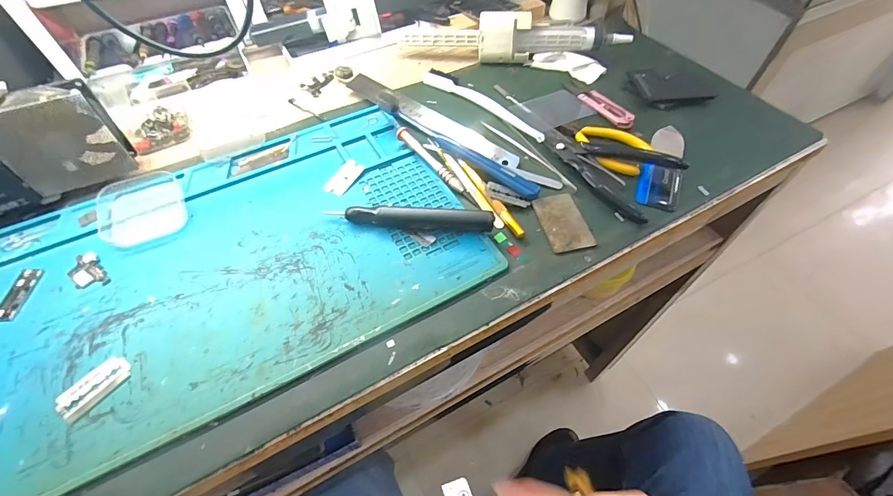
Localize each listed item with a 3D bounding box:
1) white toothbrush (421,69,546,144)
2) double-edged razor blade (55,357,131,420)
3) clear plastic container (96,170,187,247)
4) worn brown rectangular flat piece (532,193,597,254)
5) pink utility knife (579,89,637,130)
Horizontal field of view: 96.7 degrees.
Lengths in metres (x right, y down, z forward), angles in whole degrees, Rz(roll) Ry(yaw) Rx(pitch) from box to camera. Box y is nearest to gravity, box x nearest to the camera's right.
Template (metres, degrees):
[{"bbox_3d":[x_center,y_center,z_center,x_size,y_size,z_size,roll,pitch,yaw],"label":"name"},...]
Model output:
[{"bbox_3d":[0.041,-0.160,0.437,0.172,0.011,0.026,38,63,24],"label":"white toothbrush"},{"bbox_3d":[-0.235,0.091,0.265,0.023,0.004,0.042,34,61,22],"label":"double-edged razor blade"},{"bbox_3d":[-0.267,-0.035,0.347,0.063,0.019,0.070,-24,58,-16],"label":"clear plastic container"},{"bbox_3d":[0.100,-0.024,0.341,0.037,0.004,0.059,-10,55,-7],"label":"worn brown rectangular flat piece"},{"bbox_3d":[0.175,-0.155,0.433,0.023,0.008,0.071,-24,58,-16],"label":"pink utility knife"}]

